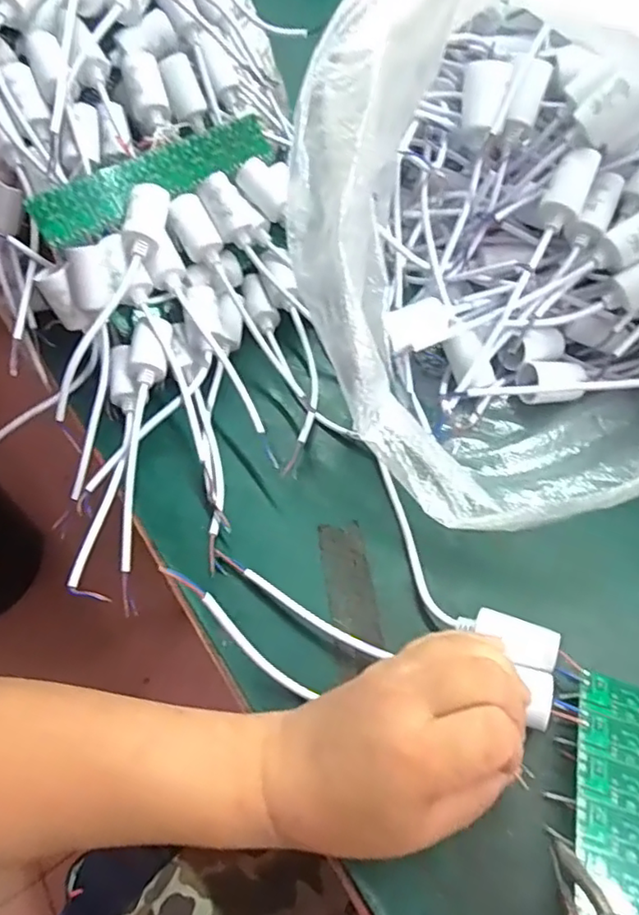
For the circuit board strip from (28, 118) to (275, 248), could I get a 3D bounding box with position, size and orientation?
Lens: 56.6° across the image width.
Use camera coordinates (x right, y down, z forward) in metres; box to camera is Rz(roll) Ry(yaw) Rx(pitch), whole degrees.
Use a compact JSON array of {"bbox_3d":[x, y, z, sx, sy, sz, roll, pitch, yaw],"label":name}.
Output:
[{"bbox_3d":[-0.124,-0.219,0.462,0.200,0.009,0.040,-37,104,-23],"label":"circuit board strip"}]

